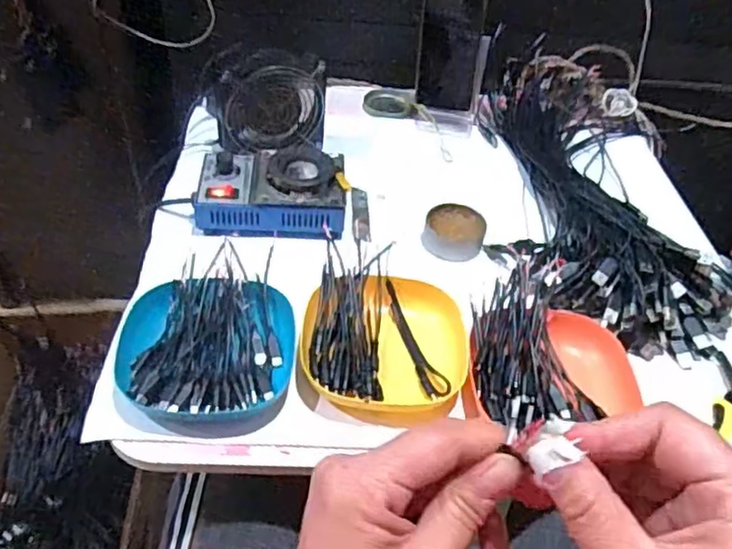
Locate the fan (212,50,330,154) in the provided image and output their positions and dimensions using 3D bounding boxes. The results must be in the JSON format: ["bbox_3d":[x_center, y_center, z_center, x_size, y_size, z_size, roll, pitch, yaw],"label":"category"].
[{"bbox_3d":[-0.107,-0.190,0.734,0.122,0.140,0.039,-11,35,-19],"label":"fan"}]

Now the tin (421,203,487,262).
[{"bbox_3d":[0.094,-0.045,0.681,0.062,0.021,0.067,3,45,-3],"label":"tin"}]

